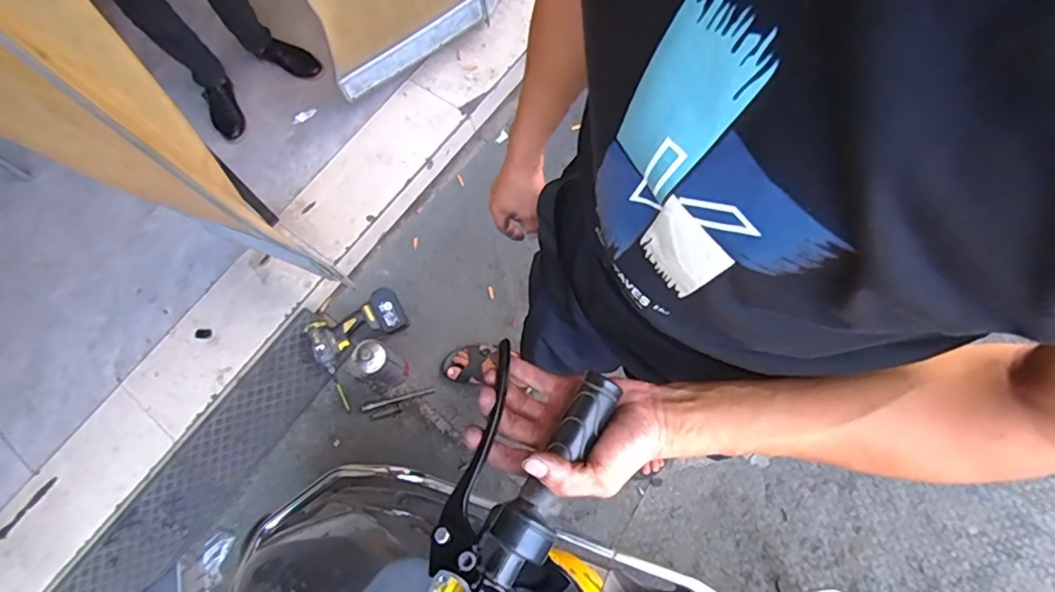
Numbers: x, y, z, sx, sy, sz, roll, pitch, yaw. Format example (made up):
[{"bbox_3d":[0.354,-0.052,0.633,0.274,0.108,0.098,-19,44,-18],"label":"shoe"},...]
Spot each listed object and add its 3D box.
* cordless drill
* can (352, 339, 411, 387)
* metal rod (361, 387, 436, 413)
[{"bbox_3d":[-0.463,0.087,1.506,0.260,0.087,0.122,-32,71,-9],"label":"cordless drill"},{"bbox_3d":[-0.372,0.176,1.419,0.084,0.196,0.080,-1,69,2],"label":"can"},{"bbox_3d":[-0.348,0.277,1.487,0.202,0.014,0.018,-14,69,-3],"label":"metal rod"}]

